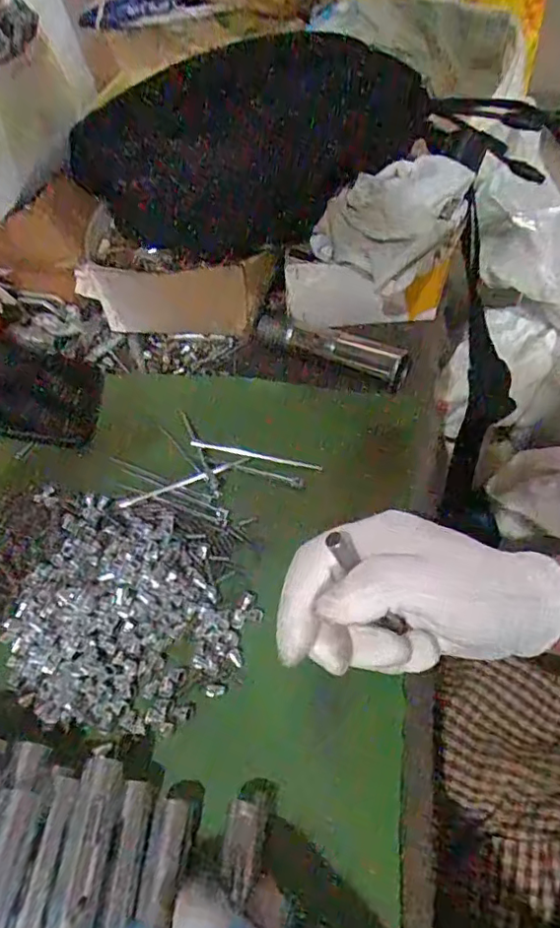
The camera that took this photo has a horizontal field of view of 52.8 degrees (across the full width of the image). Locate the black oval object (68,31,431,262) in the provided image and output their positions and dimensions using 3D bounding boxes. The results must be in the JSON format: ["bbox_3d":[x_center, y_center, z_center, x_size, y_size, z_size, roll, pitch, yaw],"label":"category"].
[{"bbox_3d":[-0.021,-0.229,0.406,0.260,0.125,0.074,-8,51,0],"label":"black oval object"}]

